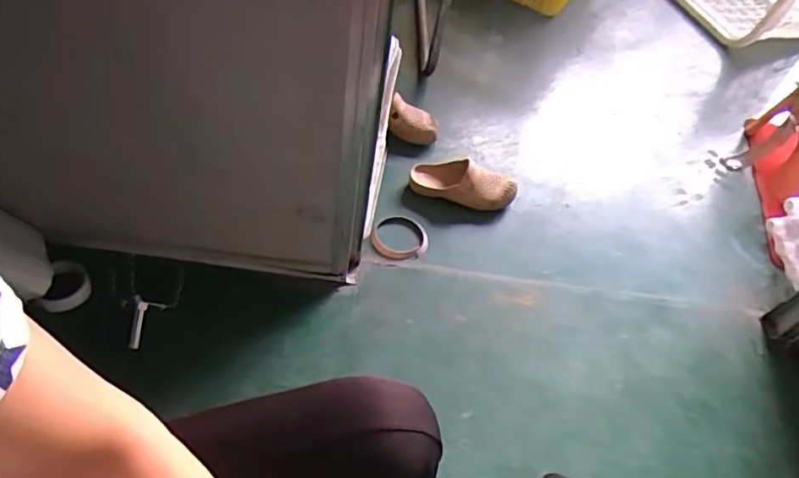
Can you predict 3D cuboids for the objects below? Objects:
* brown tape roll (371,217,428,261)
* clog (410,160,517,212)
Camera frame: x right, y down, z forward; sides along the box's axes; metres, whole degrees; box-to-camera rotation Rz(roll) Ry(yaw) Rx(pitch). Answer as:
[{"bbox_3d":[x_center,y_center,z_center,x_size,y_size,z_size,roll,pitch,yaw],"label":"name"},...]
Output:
[{"bbox_3d":[0.001,-0.007,1.195,0.118,0.024,0.112,5,51,-6],"label":"brown tape roll"},{"bbox_3d":[0.142,-0.132,1.263,0.233,0.076,0.086,17,51,3],"label":"clog"}]

